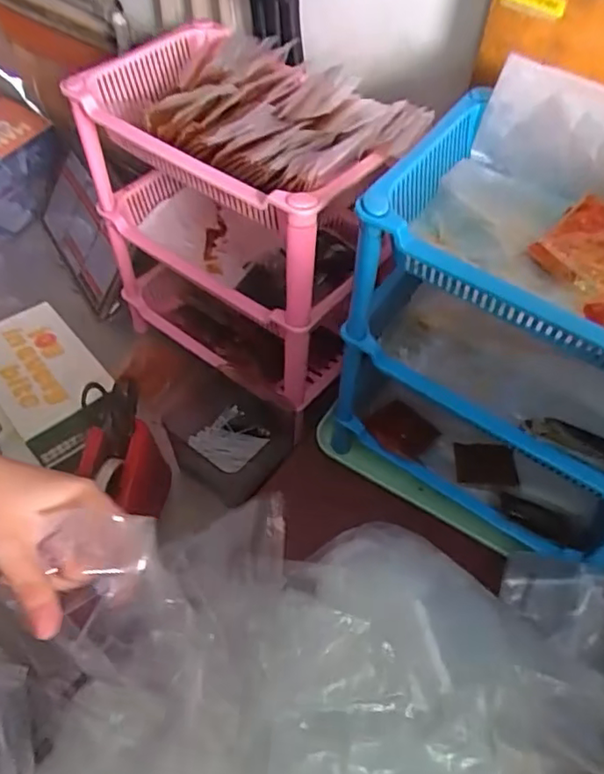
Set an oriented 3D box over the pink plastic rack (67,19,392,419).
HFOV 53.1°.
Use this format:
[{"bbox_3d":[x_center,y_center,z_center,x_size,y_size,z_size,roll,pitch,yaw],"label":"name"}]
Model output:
[{"bbox_3d":[-0.068,-0.176,0.699,0.320,0.329,0.188,34,59,21],"label":"pink plastic rack"}]

